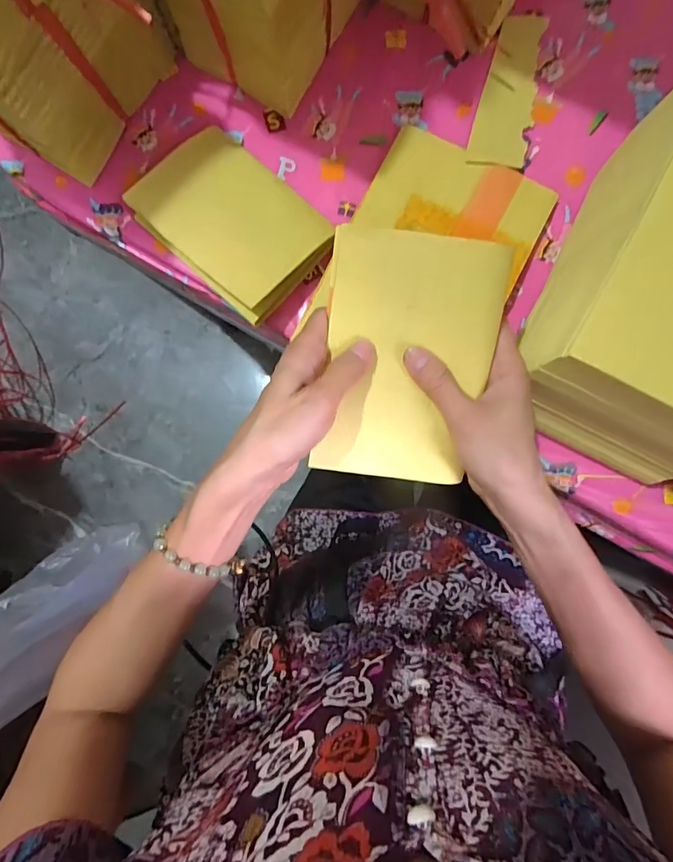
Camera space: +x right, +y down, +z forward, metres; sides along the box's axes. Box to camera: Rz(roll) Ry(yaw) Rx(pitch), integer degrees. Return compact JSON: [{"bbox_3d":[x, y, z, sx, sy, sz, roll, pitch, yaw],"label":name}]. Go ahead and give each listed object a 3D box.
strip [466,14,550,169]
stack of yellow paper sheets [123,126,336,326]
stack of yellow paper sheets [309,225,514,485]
[{"bbox_3d":[0.170,-0.328,0.444,0.053,0.006,0.159,16,85,-1],"label":"strip"},{"bbox_3d":[-0.093,-0.193,0.424,0.163,0.033,0.119,42,91,1],"label":"stack of yellow paper sheets"},{"bbox_3d":[0.047,-0.045,0.312,0.110,0.022,0.165,7,107,0],"label":"stack of yellow paper sheets"}]

